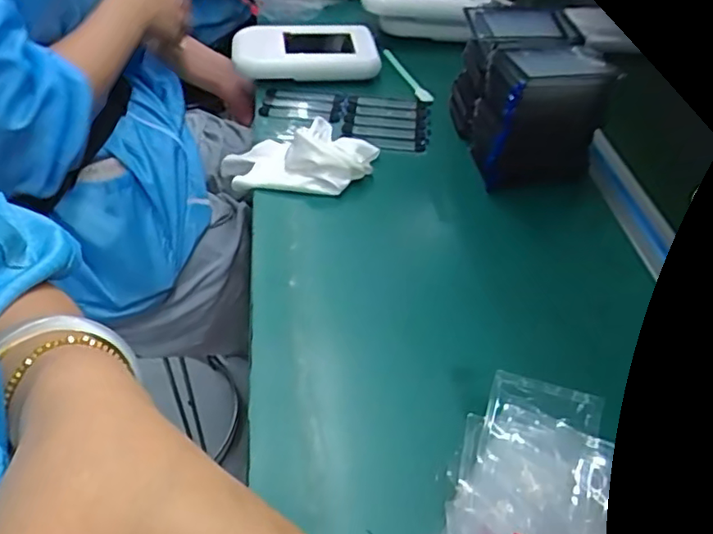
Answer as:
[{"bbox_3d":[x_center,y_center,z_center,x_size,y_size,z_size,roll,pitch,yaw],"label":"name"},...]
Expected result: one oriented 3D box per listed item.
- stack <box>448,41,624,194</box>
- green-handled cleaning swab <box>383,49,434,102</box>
[{"bbox_3d":[0.148,-0.149,0.554,0.095,0.115,0.139,-3,45,-6],"label":"stack"},{"bbox_3d":[0.055,-0.212,0.672,0.018,0.010,0.110,-15,48,-18],"label":"green-handled cleaning swab"}]

